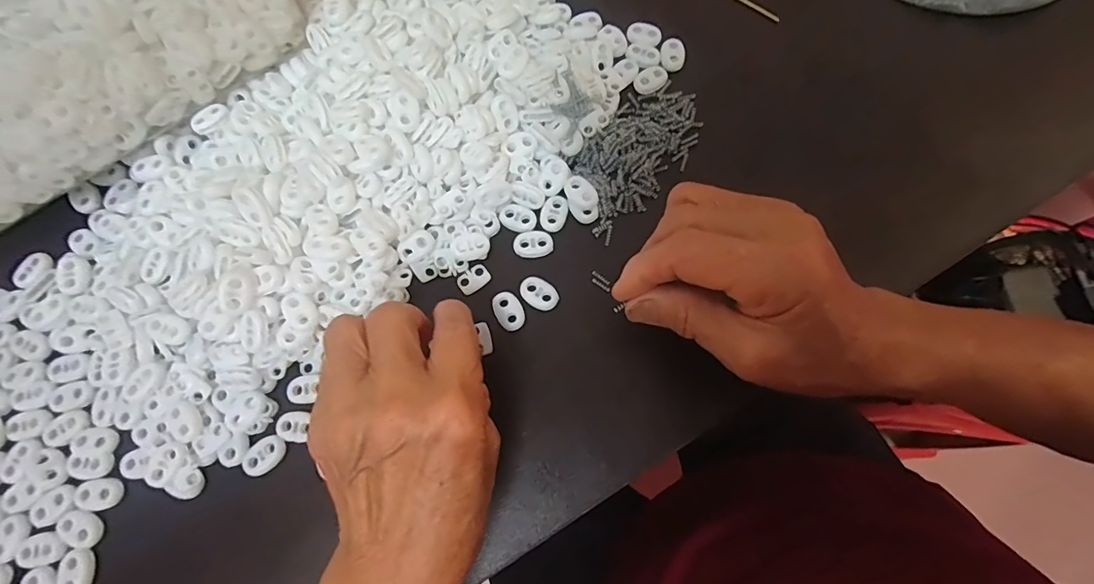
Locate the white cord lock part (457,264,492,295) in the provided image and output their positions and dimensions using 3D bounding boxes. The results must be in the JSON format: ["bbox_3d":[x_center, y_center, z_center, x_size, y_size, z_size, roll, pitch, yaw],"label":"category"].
[{"bbox_3d":[-0.042,-0.008,0.274,0.018,0.004,0.013,-37,80,-8],"label":"white cord lock part"}]

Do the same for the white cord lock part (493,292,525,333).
[{"bbox_3d":[-0.021,0.010,0.266,0.015,0.004,0.023,-26,78,-6],"label":"white cord lock part"}]

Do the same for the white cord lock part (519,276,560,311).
[{"bbox_3d":[-0.004,0.001,0.268,0.023,0.004,0.016,40,80,9],"label":"white cord lock part"}]

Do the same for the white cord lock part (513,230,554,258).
[{"bbox_3d":[-0.008,-0.028,0.275,0.022,0.004,0.016,-12,77,-3],"label":"white cord lock part"}]

